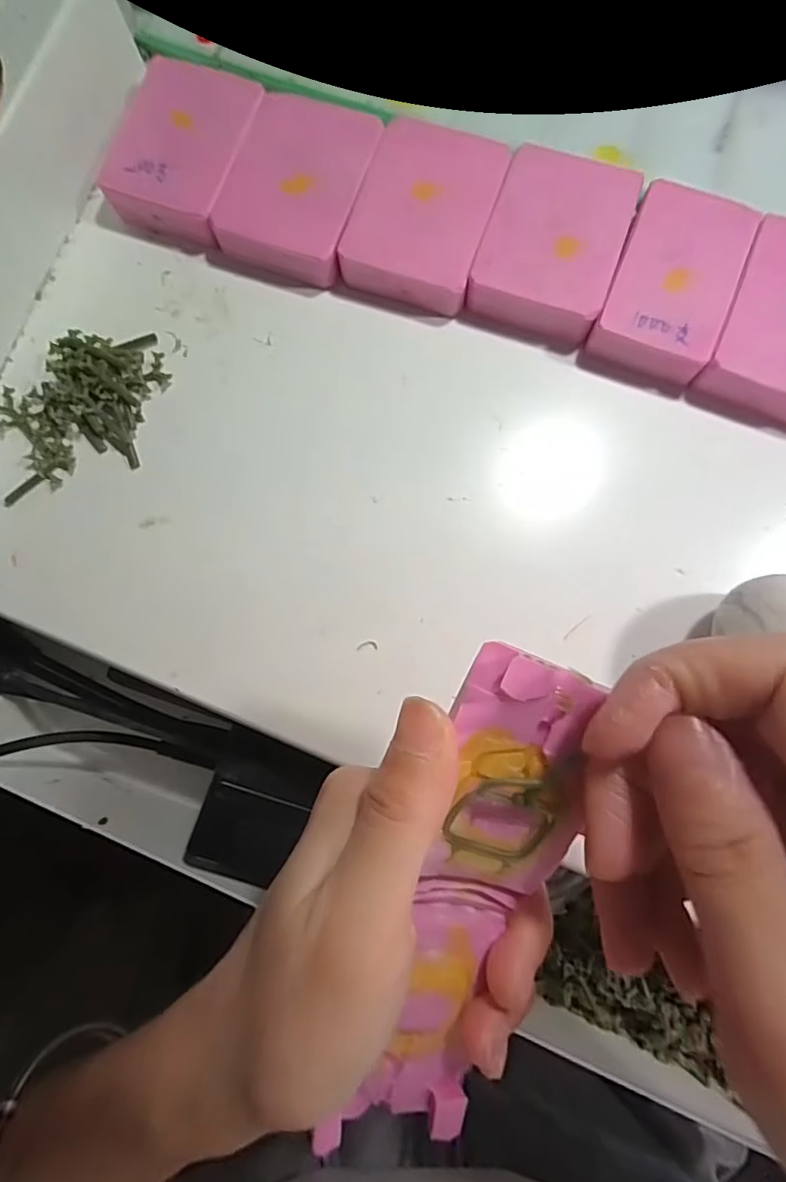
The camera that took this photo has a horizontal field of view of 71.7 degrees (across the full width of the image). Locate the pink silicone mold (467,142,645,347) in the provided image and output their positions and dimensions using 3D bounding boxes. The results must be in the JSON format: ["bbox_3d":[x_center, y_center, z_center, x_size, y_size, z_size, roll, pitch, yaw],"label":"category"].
[{"bbox_3d":[0.066,-0.143,0.224,0.053,0.016,0.071,19,83,6],"label":"pink silicone mold"}]

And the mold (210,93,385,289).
[{"bbox_3d":[-0.038,-0.172,0.233,0.055,0.018,0.072,21,83,6],"label":"mold"}]

